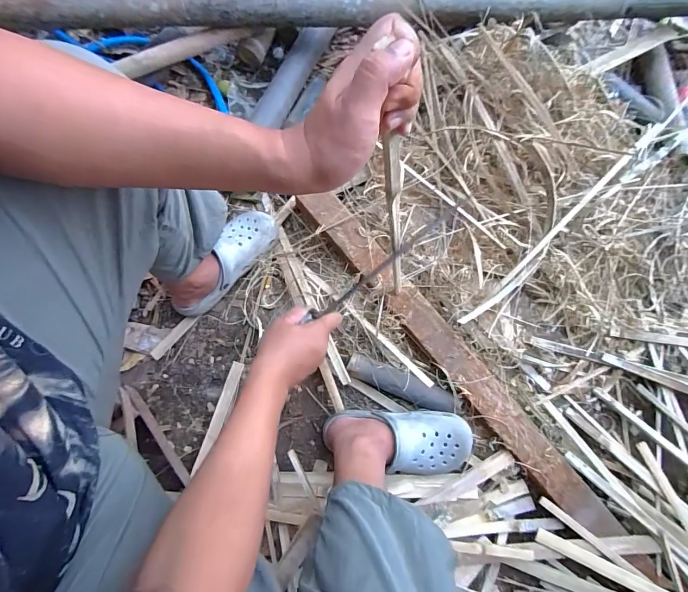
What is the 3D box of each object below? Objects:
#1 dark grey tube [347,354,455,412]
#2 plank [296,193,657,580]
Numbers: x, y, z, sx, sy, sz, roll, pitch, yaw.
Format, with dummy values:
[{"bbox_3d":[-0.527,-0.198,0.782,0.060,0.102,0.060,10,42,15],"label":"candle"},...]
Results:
[{"bbox_3d":[0.113,0.174,0.704,0.219,0.057,0.058,22,81,2],"label":"dark grey tube"},{"bbox_3d":[0.209,0.121,0.693,0.079,0.041,0.890,-38,84,-7],"label":"plank"}]

